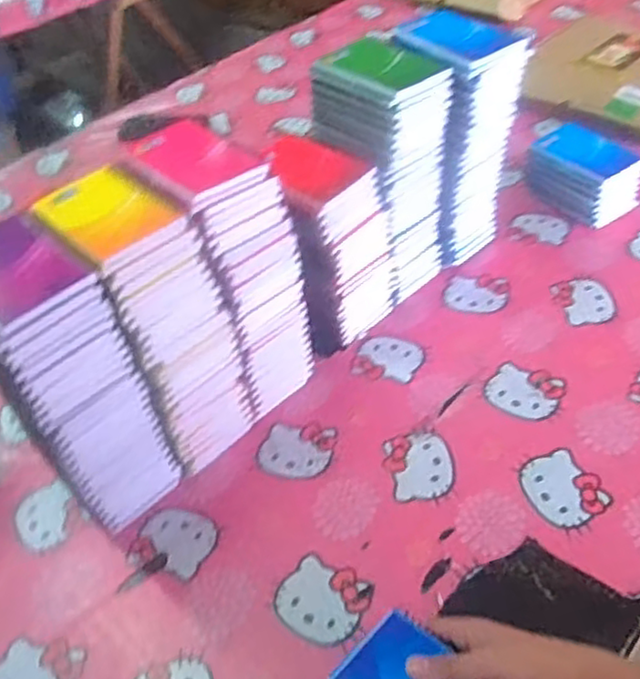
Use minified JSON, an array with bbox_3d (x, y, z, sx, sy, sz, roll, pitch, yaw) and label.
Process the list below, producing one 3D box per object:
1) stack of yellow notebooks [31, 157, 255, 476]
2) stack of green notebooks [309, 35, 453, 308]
[{"bbox_3d":[-0.160,-0.012,0.672,0.108,0.284,0.147,-32,50,-23],"label":"stack of yellow notebooks"},{"bbox_3d":[0.078,-0.195,0.829,0.119,0.287,0.130,-36,51,-25],"label":"stack of green notebooks"}]

